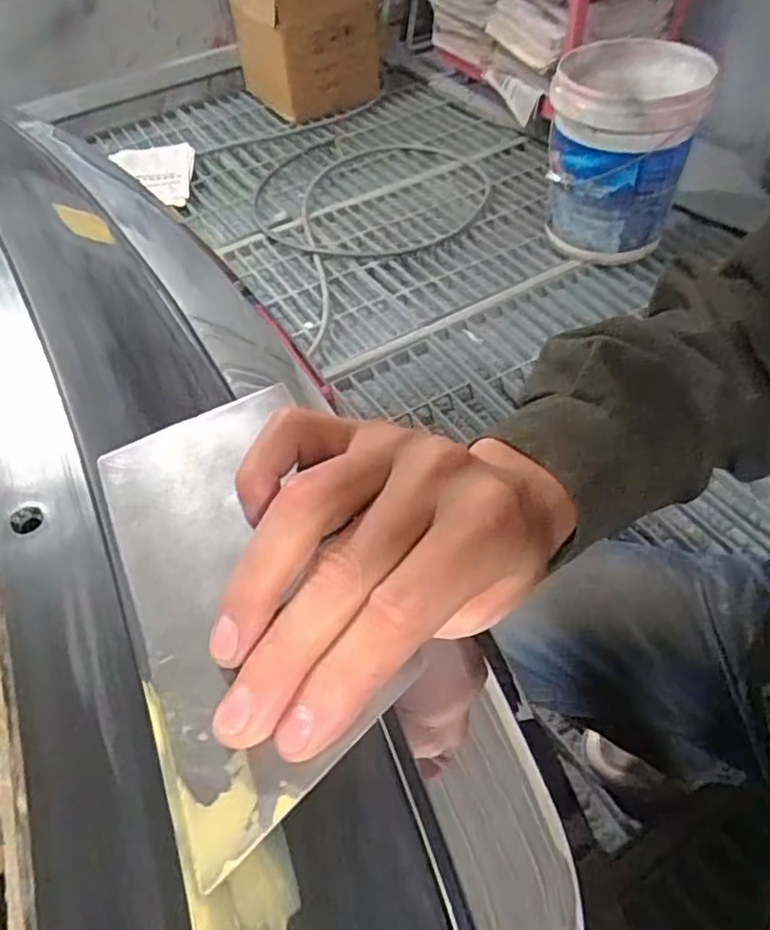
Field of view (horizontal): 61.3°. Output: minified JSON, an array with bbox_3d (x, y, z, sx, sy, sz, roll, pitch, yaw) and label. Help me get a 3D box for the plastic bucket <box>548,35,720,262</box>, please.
[{"bbox_3d":[0.501,-0.652,1.414,0.272,0.379,0.330,13,53,15],"label":"plastic bucket"}]

